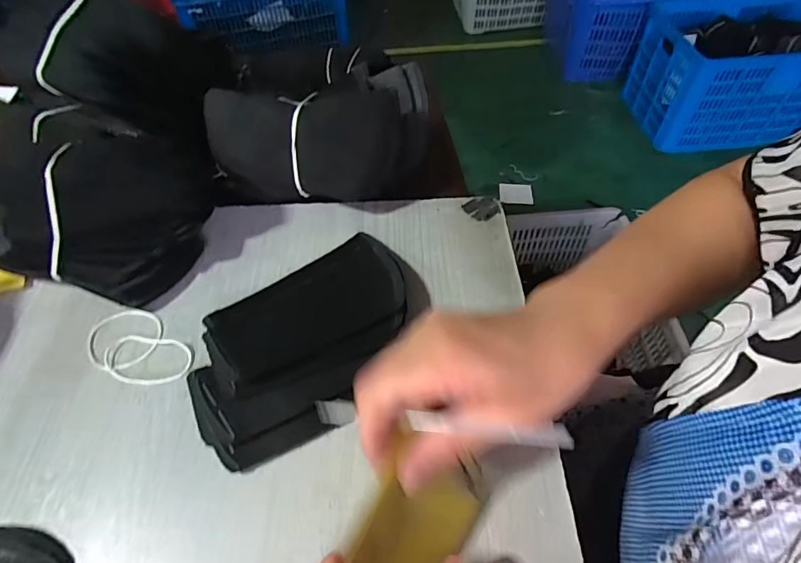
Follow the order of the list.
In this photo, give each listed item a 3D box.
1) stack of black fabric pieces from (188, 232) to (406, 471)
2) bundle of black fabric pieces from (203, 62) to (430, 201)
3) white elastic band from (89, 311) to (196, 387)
[{"bbox_3d":[-0.067,0.036,0.318,0.171,0.017,0.119,-33,58,-20],"label":"stack of black fabric pieces"},{"bbox_3d":[-0.068,-0.127,0.400,0.181,0.088,0.091,0,53,3],"label":"bundle of black fabric pieces"},{"bbox_3d":[-0.190,0.050,0.323,0.082,0.006,0.049,32,61,24],"label":"white elastic band"}]

